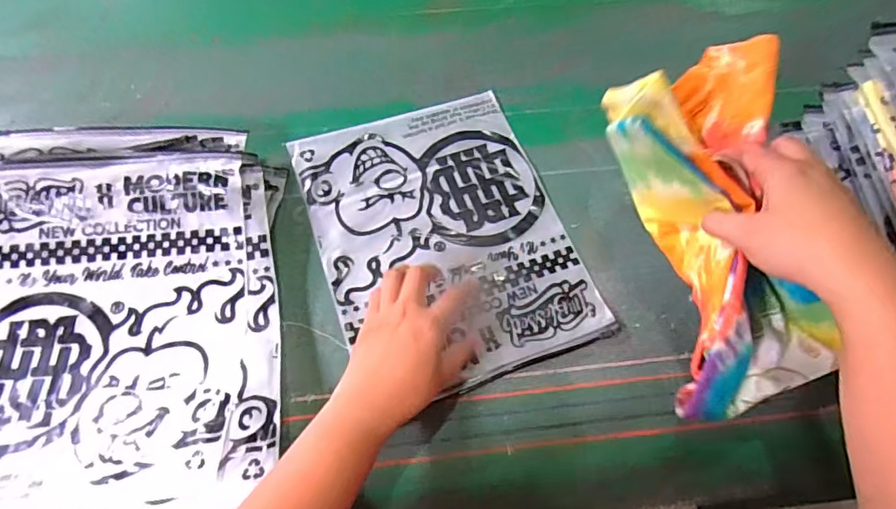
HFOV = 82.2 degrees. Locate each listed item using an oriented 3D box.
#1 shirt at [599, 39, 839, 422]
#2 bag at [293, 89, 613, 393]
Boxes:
[{"bbox_3d":[0.208,-0.023,0.394,0.139,0.083,0.269,-9,88,-4],"label":"shirt"},{"bbox_3d":[-0.007,-0.023,0.535,0.244,0.011,0.315,-18,66,-8],"label":"bag"}]

